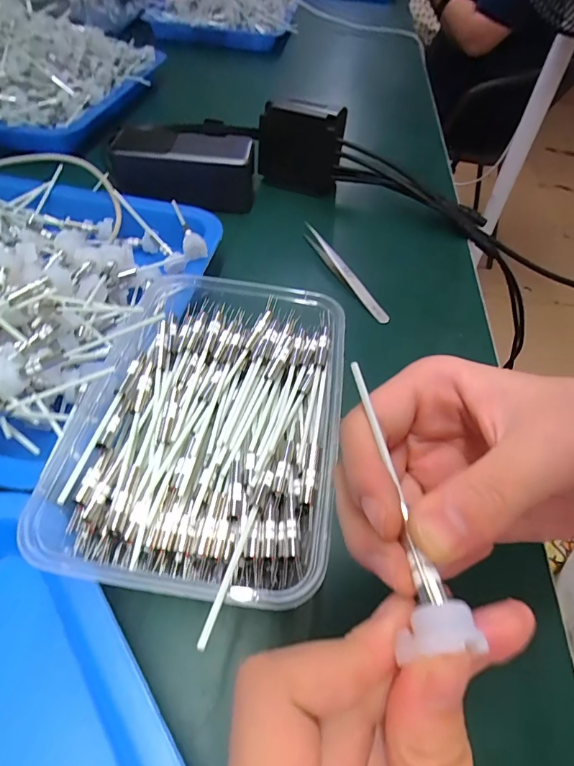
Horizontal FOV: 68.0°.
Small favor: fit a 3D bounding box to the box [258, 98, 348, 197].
[{"bbox_3d":[0.013,-0.239,0.435,0.084,0.080,0.034,9,50,2],"label":"box"}]

